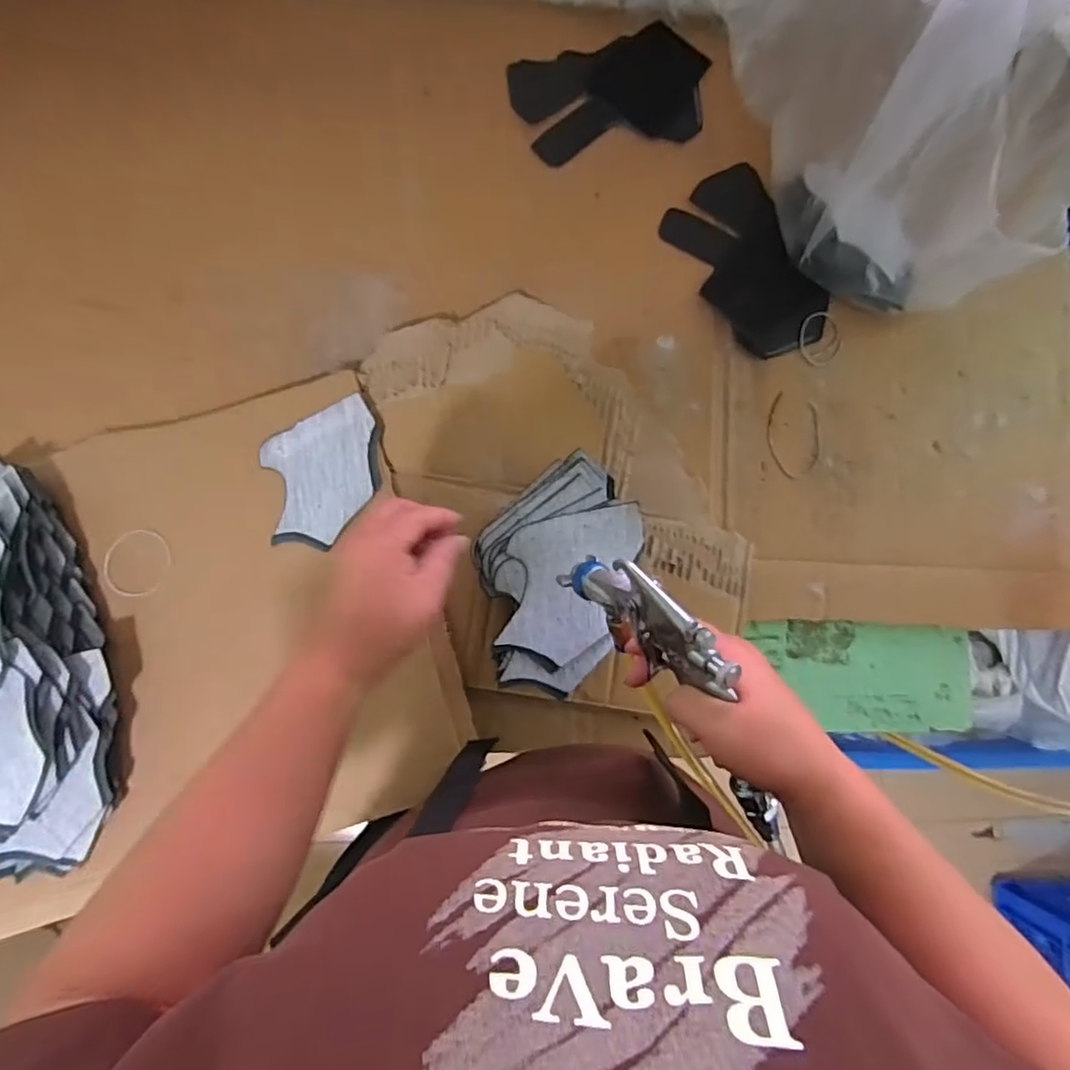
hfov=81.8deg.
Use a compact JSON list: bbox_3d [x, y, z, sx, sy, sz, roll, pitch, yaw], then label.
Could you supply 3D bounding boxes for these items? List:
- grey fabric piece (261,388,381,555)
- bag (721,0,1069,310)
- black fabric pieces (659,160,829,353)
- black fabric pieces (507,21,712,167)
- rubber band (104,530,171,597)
[{"bbox_3d":[-0.188,-0.054,0.551,0.100,0.005,0.124,-9,85,0],"label":"grey fabric piece"},{"bbox_3d":[0.359,-0.386,0.527,0.250,0.215,0.307,-16,87,-6],"label":"bag"},{"bbox_3d":[0.210,-0.265,0.608,0.107,0.012,0.187,-29,85,-3],"label":"black fabric pieces"},{"bbox_3d":[0.082,-0.450,0.630,0.201,0.015,0.125,-21,87,-7],"label":"black fabric pieces"},{"bbox_3d":[-0.349,0.025,0.544,0.054,0.004,0.060,-2,86,-10],"label":"rubber band"}]

